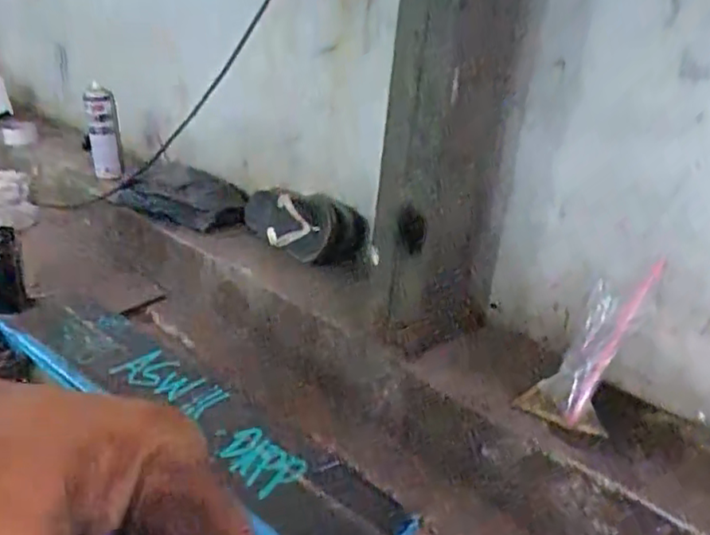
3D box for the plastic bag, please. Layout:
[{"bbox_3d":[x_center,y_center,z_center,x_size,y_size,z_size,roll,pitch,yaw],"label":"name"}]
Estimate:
[{"bbox_3d":[0.310,0.101,0.792,0.104,0.239,0.074,28,-11,39],"label":"plastic bag"}]

